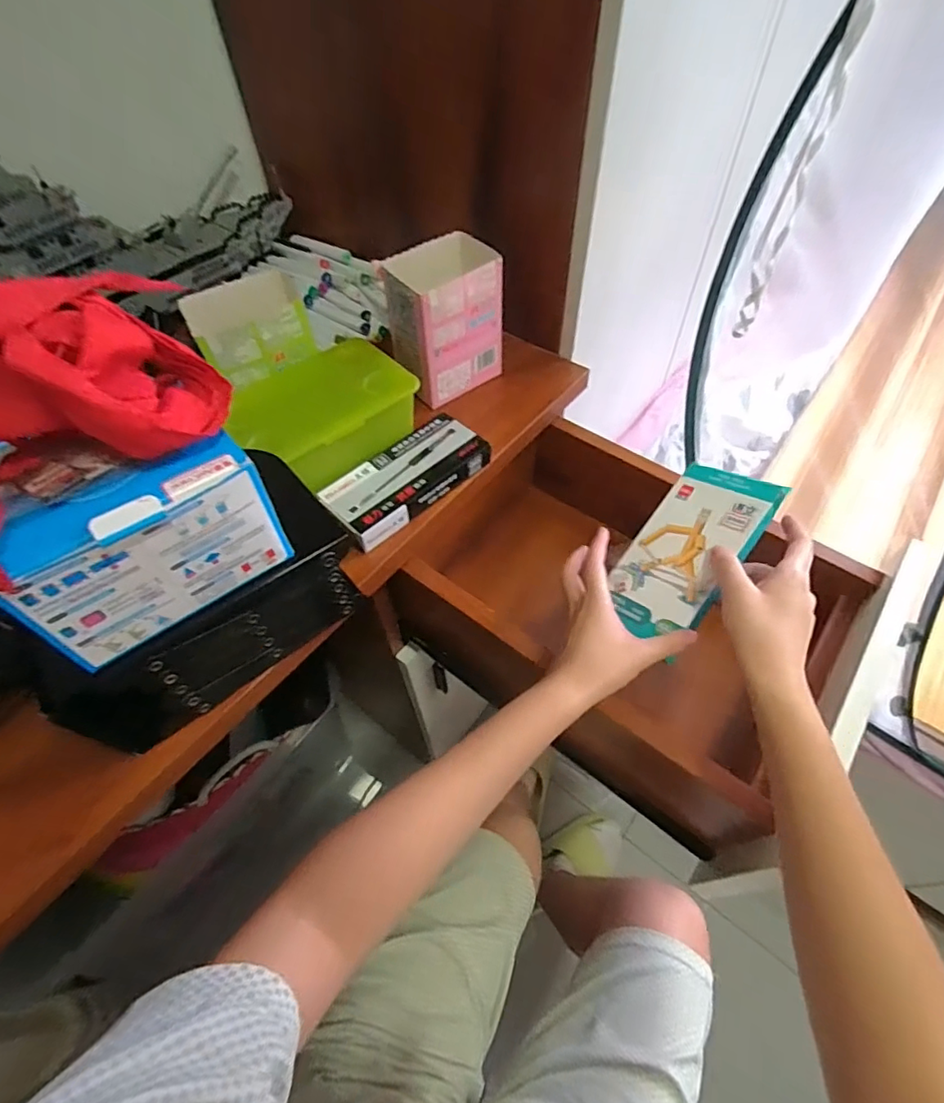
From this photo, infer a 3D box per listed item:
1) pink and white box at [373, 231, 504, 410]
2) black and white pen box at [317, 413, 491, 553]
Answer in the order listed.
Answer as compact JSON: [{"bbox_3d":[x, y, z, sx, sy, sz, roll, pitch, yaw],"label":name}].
[{"bbox_3d":[-0.026,-0.238,0.542,0.106,0.128,0.081,-32,60,-19],"label":"pink and white box"},{"bbox_3d":[-0.059,-0.069,0.489,0.068,0.022,0.153,38,64,25],"label":"black and white pen box"}]

